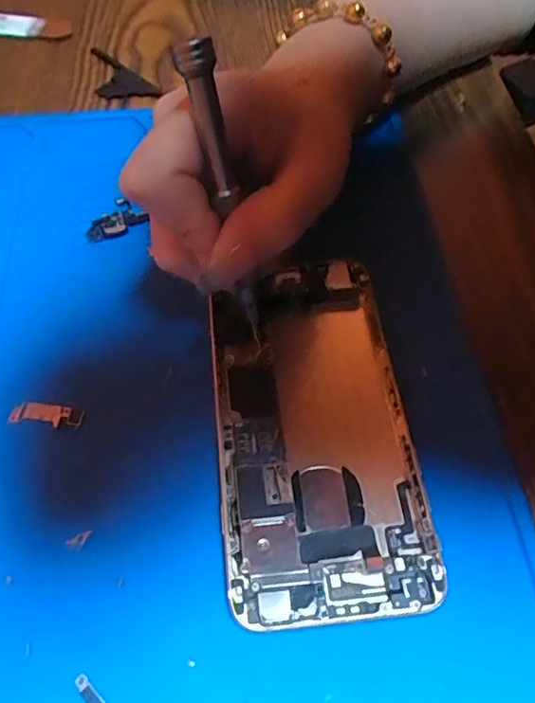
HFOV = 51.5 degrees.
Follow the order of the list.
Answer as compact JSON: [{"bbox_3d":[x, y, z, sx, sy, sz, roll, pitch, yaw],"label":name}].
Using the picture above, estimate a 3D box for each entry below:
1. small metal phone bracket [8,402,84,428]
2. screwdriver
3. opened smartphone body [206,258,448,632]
[{"bbox_3d":[-0.080,0.023,0.200,0.026,0.004,0.008,4,59,2],"label":"small metal phone bracket"},{"bbox_3d":[-0.012,-0.044,0.173,0.009,0.097,0.008,-25,41,-15],"label":"screwdriver"},{"bbox_3d":[0.015,0.024,0.198,0.066,0.007,0.132,-5,59,-4],"label":"opened smartphone body"}]

